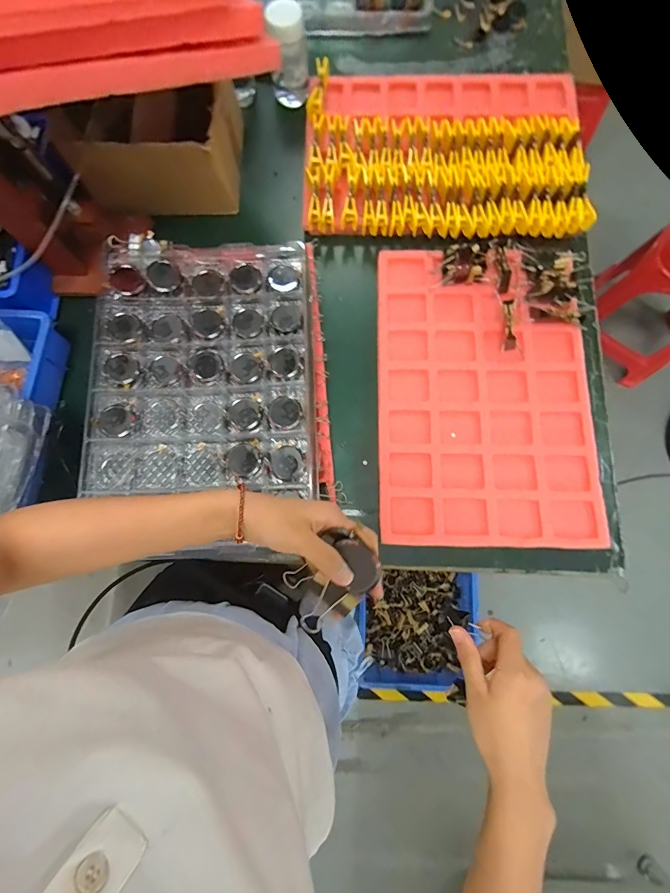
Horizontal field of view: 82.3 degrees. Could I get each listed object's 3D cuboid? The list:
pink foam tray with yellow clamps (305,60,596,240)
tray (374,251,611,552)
[{"bbox_3d":[0.191,-0.546,0.693,0.474,0.056,0.369,3,79,2],"label":"pink foam tray with yellow clamps"},{"bbox_3d":[0.233,-0.084,0.610,0.328,0.018,0.474,1,79,1],"label":"tray"}]

